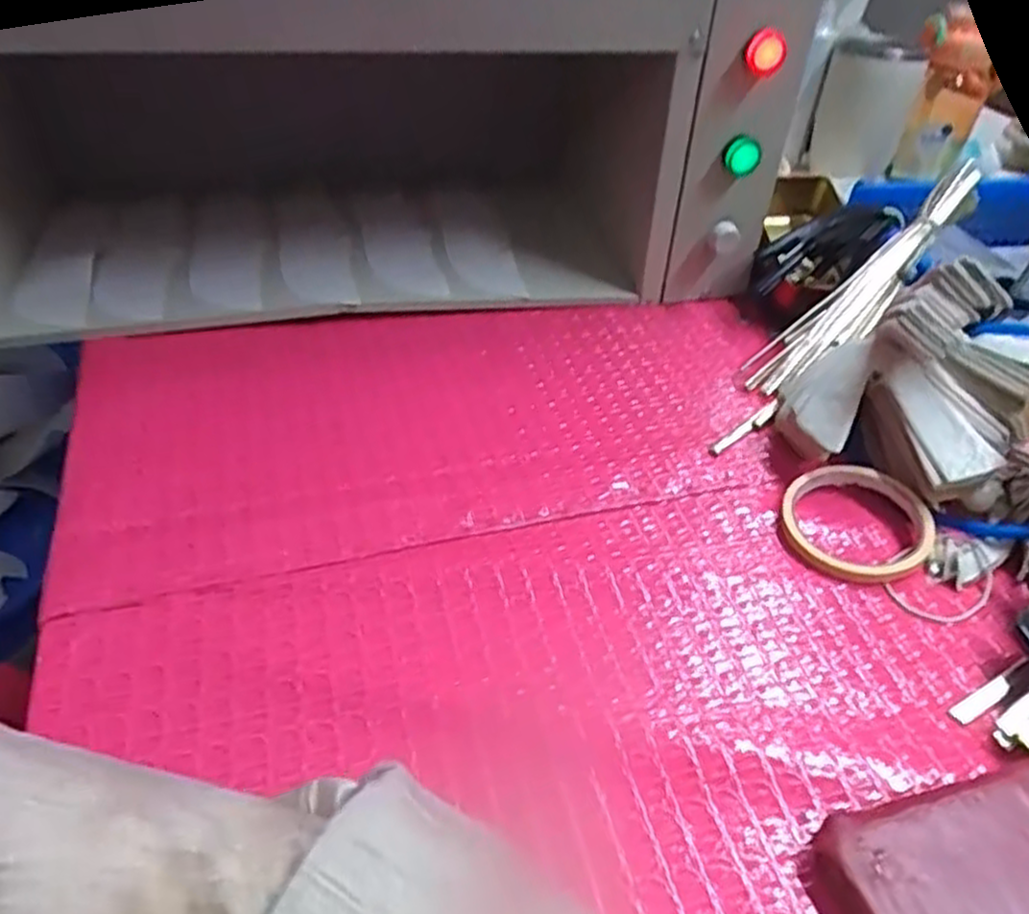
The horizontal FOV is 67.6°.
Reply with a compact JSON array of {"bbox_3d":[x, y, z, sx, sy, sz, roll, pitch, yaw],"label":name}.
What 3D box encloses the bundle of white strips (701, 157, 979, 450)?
[{"bbox_3d":[0.263,-0.126,0.615,0.352,0.031,0.052,-44,54,-14],"label":"bundle of white strips"}]

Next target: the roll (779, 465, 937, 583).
[{"bbox_3d":[0.217,0.038,0.492,0.087,0.020,0.086,2,41,-2],"label":"roll"}]

